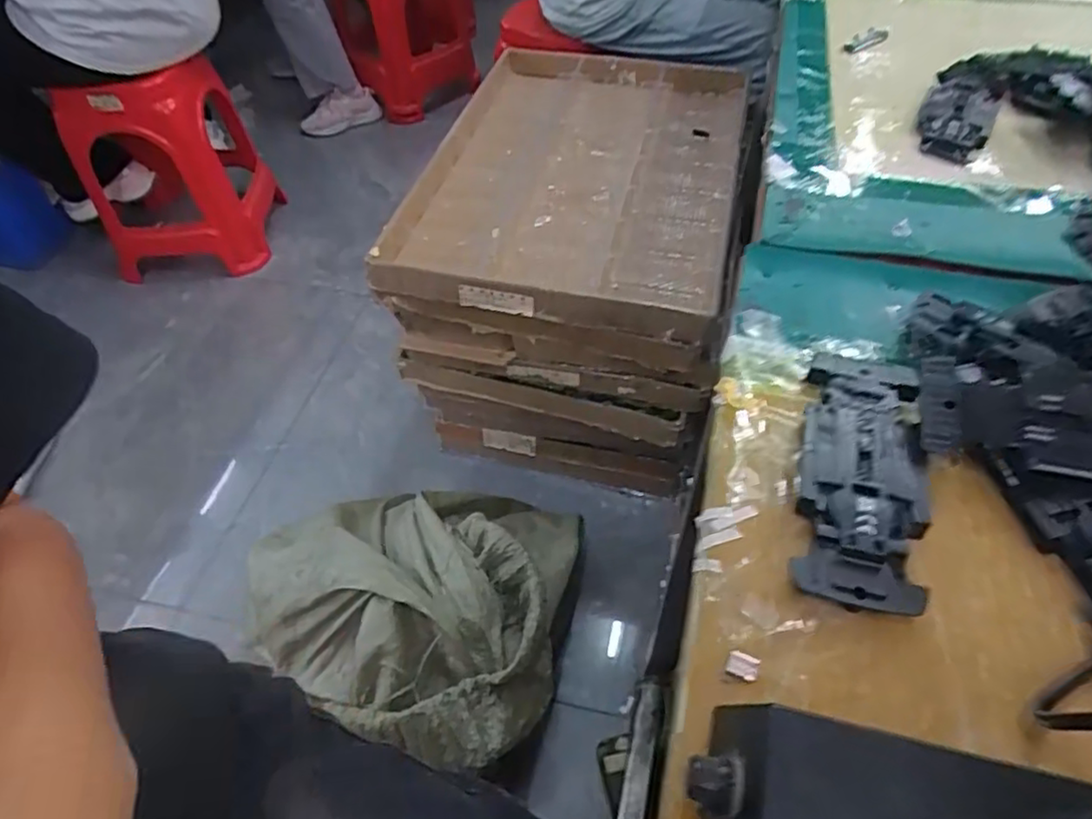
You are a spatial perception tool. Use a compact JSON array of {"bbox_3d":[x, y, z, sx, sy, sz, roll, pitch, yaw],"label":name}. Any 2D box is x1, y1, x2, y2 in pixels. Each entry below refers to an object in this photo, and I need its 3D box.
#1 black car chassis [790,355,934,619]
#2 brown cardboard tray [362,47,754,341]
[{"bbox_3d":[0.131,0.024,0.274,0.046,0.017,0.124,12,52,13],"label":"black car chassis"},{"bbox_3d":[0.065,-0.385,1.043,0.444,0.090,0.675,13,53,12],"label":"brown cardboard tray"}]

